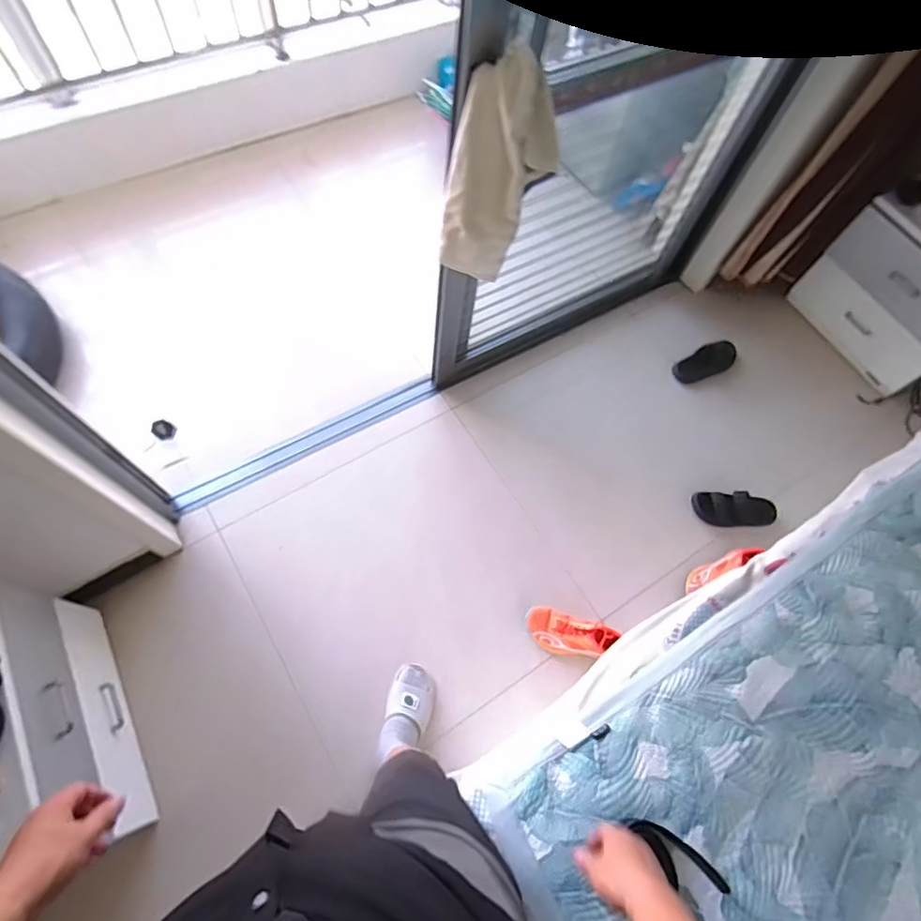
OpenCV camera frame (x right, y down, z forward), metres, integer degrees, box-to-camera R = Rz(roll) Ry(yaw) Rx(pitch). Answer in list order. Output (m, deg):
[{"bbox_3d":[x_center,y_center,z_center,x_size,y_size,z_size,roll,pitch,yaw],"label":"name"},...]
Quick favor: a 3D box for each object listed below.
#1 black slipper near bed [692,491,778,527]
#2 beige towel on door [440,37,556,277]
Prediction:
[{"bbox_3d":[0.846,0.150,1.670,0.269,0.052,0.112,0,66,-6],"label":"black slipper near bed"},{"bbox_3d":[0.061,-0.536,1.034,0.170,0.399,0.145,-40,76,-20],"label":"beige towel on door"}]

